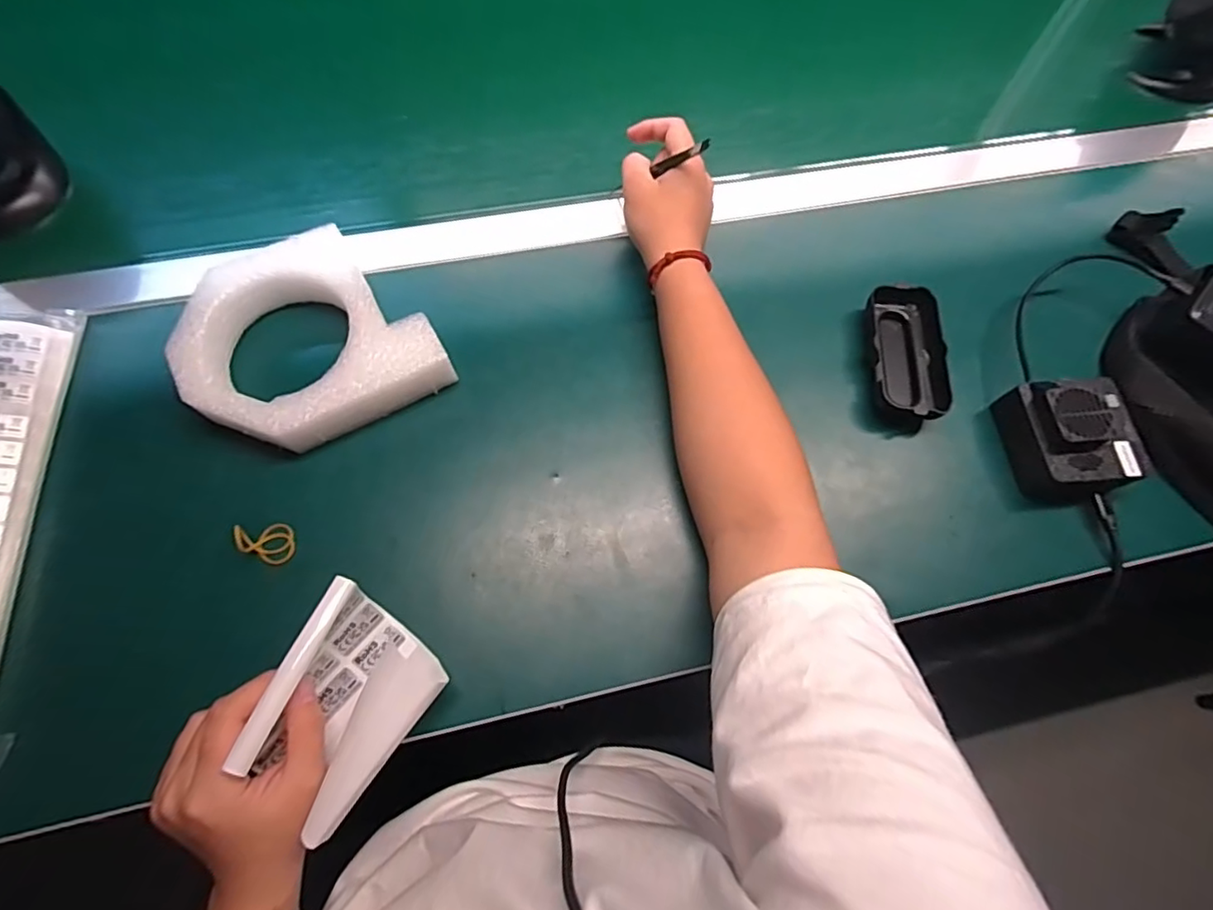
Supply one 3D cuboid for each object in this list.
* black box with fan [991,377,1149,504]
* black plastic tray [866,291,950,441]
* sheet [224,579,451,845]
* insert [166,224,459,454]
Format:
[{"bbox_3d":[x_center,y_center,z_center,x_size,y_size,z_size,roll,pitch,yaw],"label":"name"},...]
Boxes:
[{"bbox_3d":[0.335,-0.012,0.409,0.072,0.049,0.085,-3,69,-4],"label":"black box with fan"},{"bbox_3d":[0.230,-0.075,0.444,0.053,0.031,0.111,5,69,-1],"label":"black plastic tray"},{"bbox_3d":[-0.153,0.141,0.324,0.084,0.052,0.101,36,73,10],"label":"sheet"},{"bbox_3d":[-0.219,-0.085,0.424,0.162,0.049,0.151,-27,73,-12],"label":"insert"}]

